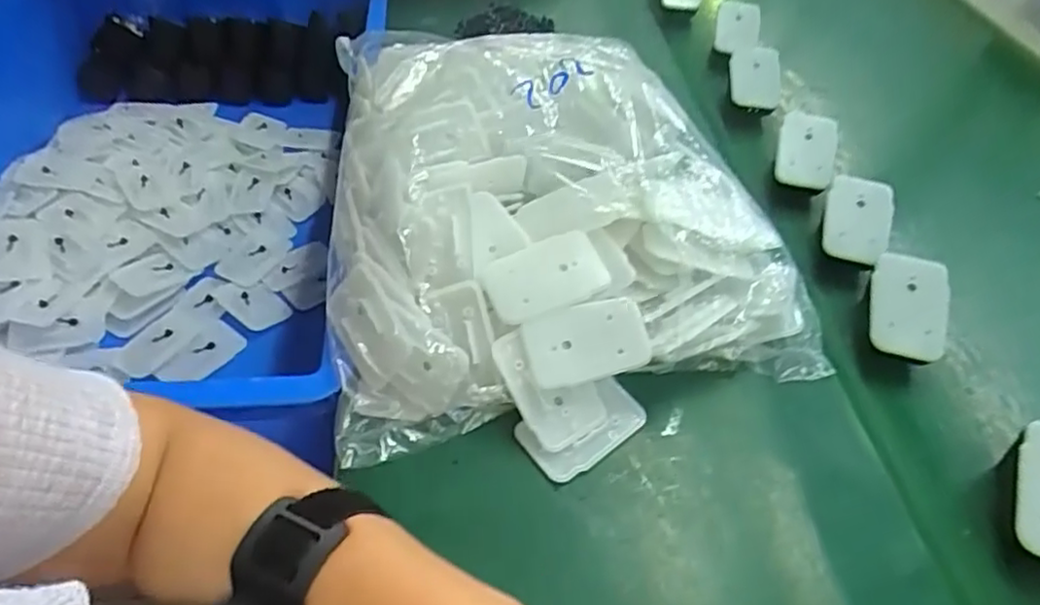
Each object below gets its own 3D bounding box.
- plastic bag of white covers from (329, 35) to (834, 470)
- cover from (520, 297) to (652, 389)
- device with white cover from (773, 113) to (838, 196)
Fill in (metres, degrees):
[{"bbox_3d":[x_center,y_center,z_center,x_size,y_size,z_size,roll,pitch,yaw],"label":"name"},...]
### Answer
[{"bbox_3d":[0.016,-0.071,0.433,0.284,0.098,0.308,-7,50,-10],"label":"plastic bag of white covers"},{"bbox_3d":[0.037,0.022,0.359,0.066,0.004,0.041,-13,80,-4],"label":"cover"},{"bbox_3d":[0.226,-0.118,0.510,0.048,0.014,0.064,20,78,-3],"label":"device with white cover"}]

